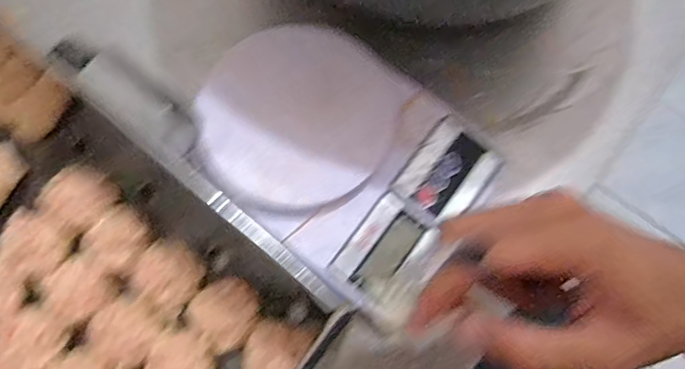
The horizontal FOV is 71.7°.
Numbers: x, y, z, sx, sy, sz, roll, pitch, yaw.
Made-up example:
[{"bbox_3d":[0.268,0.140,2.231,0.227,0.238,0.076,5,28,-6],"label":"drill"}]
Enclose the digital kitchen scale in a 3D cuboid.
[{"bbox_3d":[-0.003,-0.021,0.338,0.200,0.033,0.150,36,78,8],"label":"digital kitchen scale"}]

